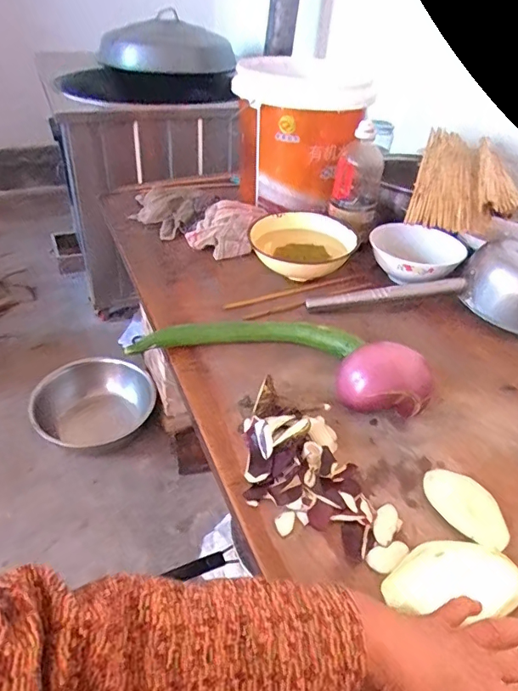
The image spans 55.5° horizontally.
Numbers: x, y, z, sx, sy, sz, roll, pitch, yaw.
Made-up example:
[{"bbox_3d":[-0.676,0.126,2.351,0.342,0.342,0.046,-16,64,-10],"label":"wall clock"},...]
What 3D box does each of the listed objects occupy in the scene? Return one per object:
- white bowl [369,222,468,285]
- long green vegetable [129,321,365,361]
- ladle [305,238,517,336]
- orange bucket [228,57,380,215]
[{"bbox_3d":[0.264,-0.149,0.823,0.130,0.064,0.143,2,38,-2],"label":"white bowl"},{"bbox_3d":[-0.020,-0.012,0.676,0.315,0.040,0.064,4,38,-1],"label":"long green vegetable"},{"bbox_3d":[0.279,-0.103,0.760,0.389,0.093,0.144,6,38,3],"label":"ladle"},{"bbox_3d":[0.077,-0.407,0.988,0.242,0.265,0.268,6,38,3],"label":"orange bucket"}]

